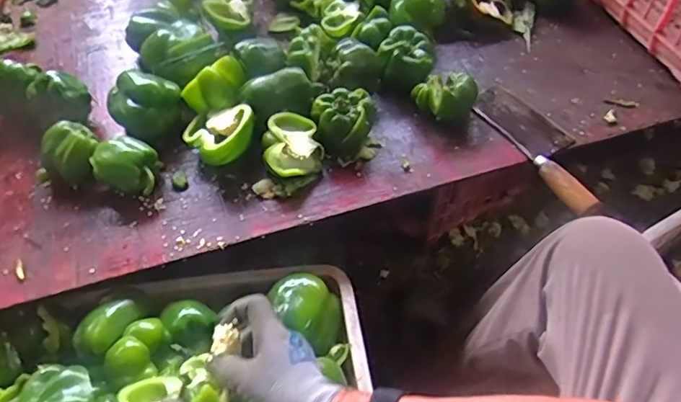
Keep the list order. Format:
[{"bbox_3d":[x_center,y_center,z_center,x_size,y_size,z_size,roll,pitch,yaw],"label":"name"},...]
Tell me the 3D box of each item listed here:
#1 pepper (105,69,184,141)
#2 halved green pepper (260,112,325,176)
[{"bbox_3d":[-0.277,-0.133,0.755,0.083,0.082,0.092,25,56,17],"label":"pepper"},{"bbox_3d":[-0.063,-0.066,0.712,0.081,0.054,0.090,-6,52,-6],"label":"halved green pepper"}]

